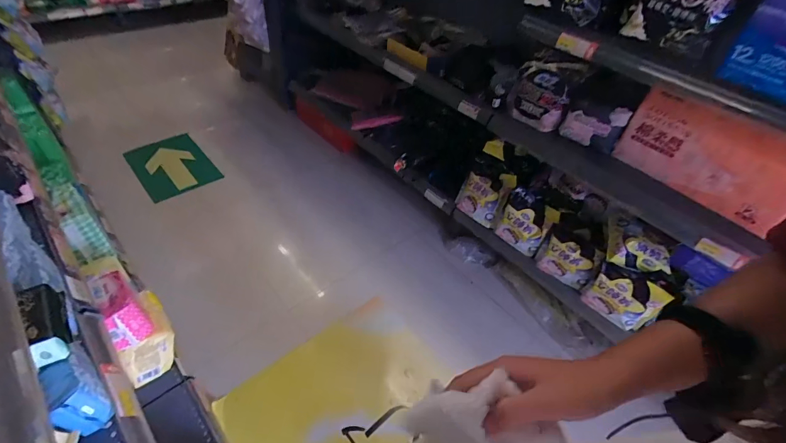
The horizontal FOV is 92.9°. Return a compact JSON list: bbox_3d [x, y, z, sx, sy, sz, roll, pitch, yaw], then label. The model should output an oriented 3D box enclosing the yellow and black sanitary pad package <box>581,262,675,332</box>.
[{"bbox_3d":[0.639,0.217,1.054,0.160,0.185,0.041,38,52,27],"label":"yellow and black sanitary pad package"}]

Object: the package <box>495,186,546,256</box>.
[{"bbox_3d":[0.432,0.003,1.234,0.152,0.191,0.068,30,49,20],"label":"package"}]

